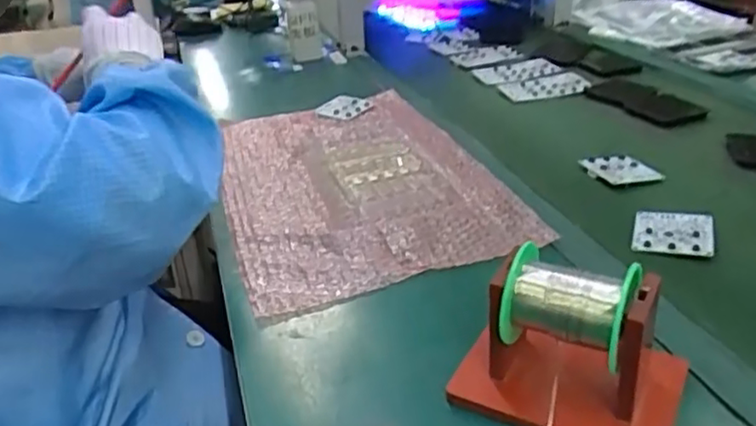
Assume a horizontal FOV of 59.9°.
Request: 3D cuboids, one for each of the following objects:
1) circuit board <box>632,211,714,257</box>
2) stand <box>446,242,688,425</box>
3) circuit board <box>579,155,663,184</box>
[{"bbox_3d":[0.275,0.018,0.614,0.068,0.004,0.067,6,36,22],"label":"circuit board"},{"bbox_3d":[0.123,0.080,0.421,0.139,0.096,0.089,13,32,23],"label":"stand"},{"bbox_3d":[0.273,-0.049,0.739,0.069,0.009,0.063,-8,30,-12],"label":"circuit board"}]

